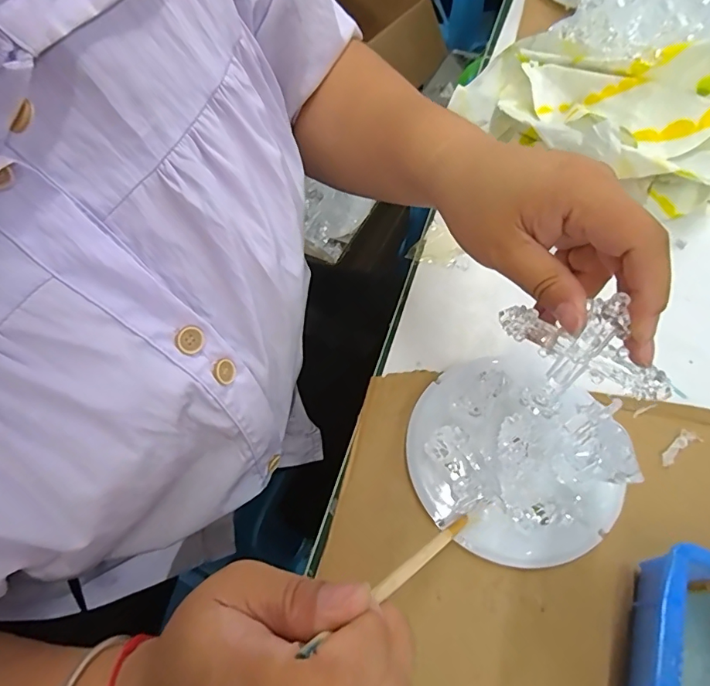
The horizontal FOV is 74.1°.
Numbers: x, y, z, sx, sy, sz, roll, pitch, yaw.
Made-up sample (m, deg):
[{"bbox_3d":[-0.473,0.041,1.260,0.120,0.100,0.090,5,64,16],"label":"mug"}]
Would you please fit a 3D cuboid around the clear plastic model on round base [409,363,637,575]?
[{"bbox_3d":[0.097,0.066,0.289,0.125,0.033,0.119,38,67,22],"label":"clear plastic model on round base"}]

